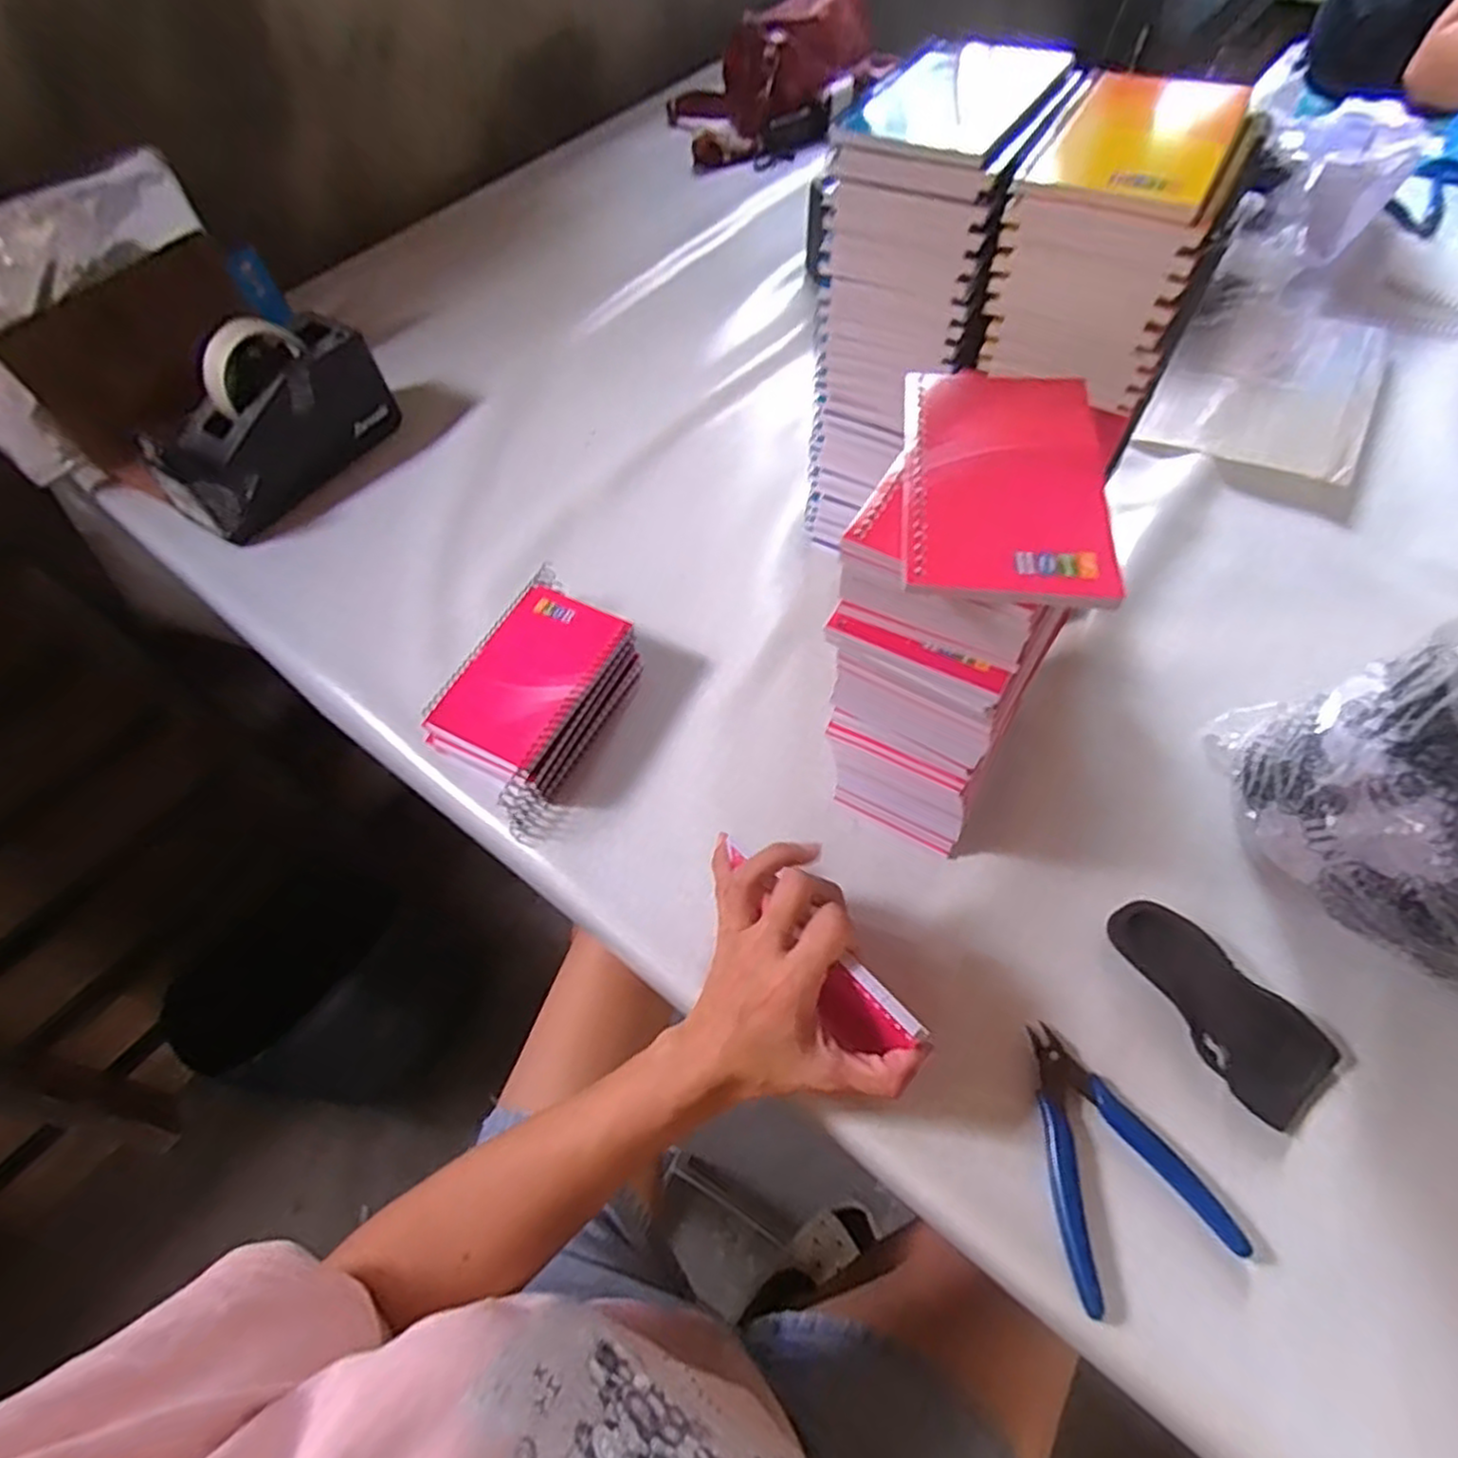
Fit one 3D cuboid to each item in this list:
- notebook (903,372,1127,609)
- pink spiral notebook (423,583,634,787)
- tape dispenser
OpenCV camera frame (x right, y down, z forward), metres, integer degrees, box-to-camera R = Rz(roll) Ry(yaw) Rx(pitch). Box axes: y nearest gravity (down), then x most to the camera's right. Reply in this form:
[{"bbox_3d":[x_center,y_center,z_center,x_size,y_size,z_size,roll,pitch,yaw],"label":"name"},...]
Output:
[{"bbox_3d":[0.115,-0.106,0.302,0.080,0.009,0.126,4,59,7],"label":"notebook"},{"bbox_3d":[-0.135,-0.037,0.495,0.090,0.015,0.135,21,63,16],"label":"pink spiral notebook"},{"bbox_3d":[-0.388,-0.259,0.614,0.061,0.124,0.197,28,65,19],"label":"tape dispenser"}]

